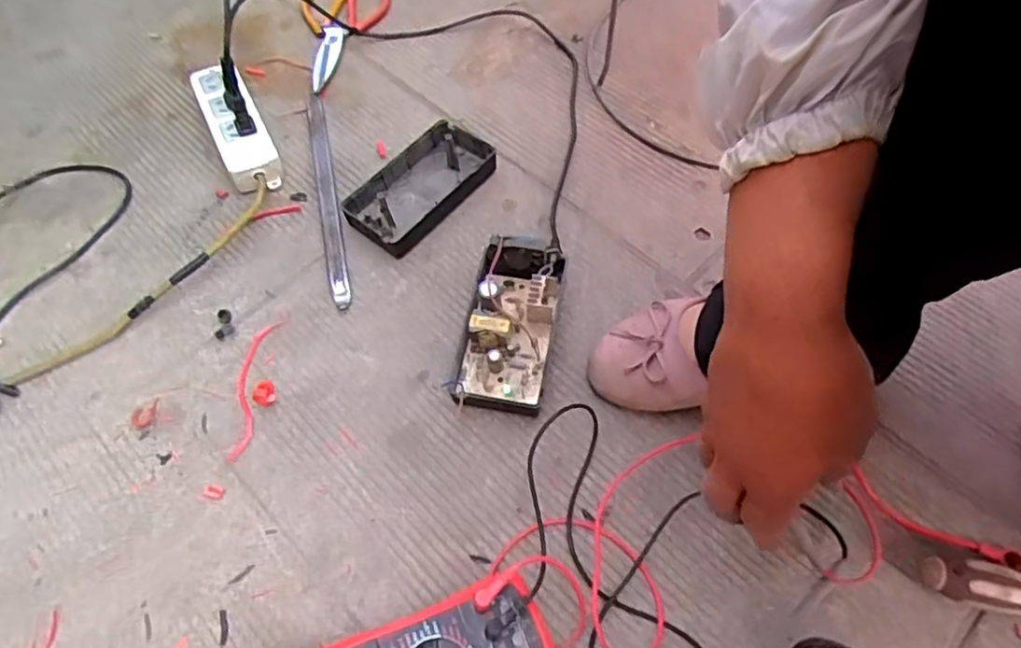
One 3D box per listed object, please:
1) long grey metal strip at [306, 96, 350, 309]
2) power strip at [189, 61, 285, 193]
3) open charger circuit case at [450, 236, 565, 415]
[{"bbox_3d":[-0.189,-0.139,0.679,0.020,0.007,0.271,-12,60,-5],"label":"long grey metal strip"},{"bbox_3d":[-0.295,-0.216,0.710,0.056,0.043,0.179,-26,65,-11],"label":"power strip"},{"bbox_3d":[0.000,-0.001,0.581,0.076,0.050,0.155,8,60,7],"label":"open charger circuit case"}]

